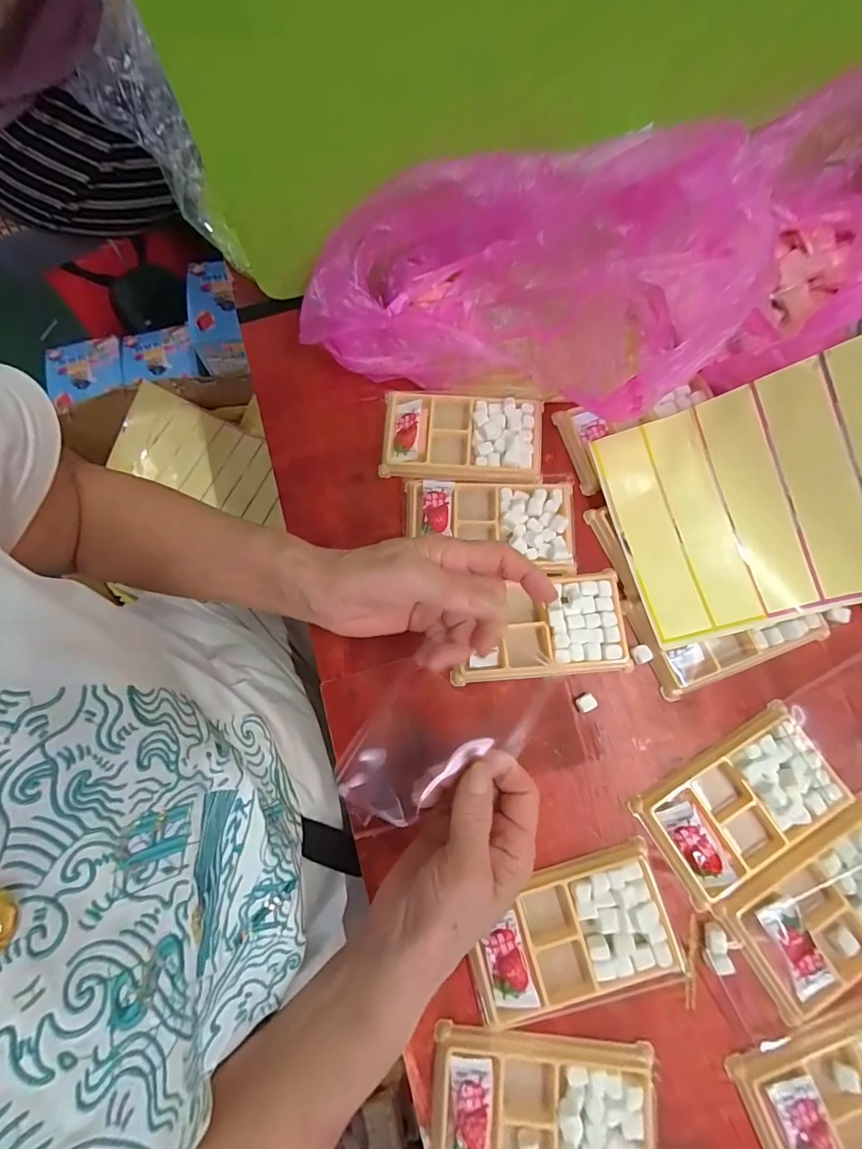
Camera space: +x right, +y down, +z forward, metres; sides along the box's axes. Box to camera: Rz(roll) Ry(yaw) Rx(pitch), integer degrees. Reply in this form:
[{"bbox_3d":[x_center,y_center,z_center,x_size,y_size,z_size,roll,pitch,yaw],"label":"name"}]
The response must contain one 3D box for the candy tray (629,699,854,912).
[{"bbox_3d":[0.219,0.162,0.332,0.132,0.013,0.078,-31,77,-6],"label":"candy tray"}]

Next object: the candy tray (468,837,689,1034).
[{"bbox_3d":[0.092,0.241,0.316,0.134,0.012,0.077,-16,76,-3],"label":"candy tray"}]

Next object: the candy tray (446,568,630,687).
[{"bbox_3d":[0.084,0.041,0.368,0.134,0.016,0.074,-4,76,0],"label":"candy tray"}]

